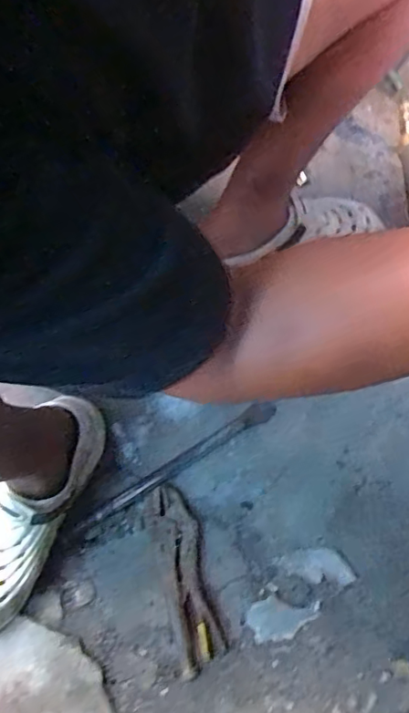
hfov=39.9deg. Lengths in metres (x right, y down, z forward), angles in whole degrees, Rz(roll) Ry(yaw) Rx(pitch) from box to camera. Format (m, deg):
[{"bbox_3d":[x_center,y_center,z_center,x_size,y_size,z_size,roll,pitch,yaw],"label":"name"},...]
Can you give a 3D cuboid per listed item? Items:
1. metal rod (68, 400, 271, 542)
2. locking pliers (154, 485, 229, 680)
[{"bbox_3d":[-0.043,0.147,0.749,0.316,0.012,0.027,-29,67,-12],"label":"metal rod"},{"bbox_3d":[-0.019,0.269,0.700,0.050,0.015,0.215,-11,64,-4],"label":"locking pliers"}]

